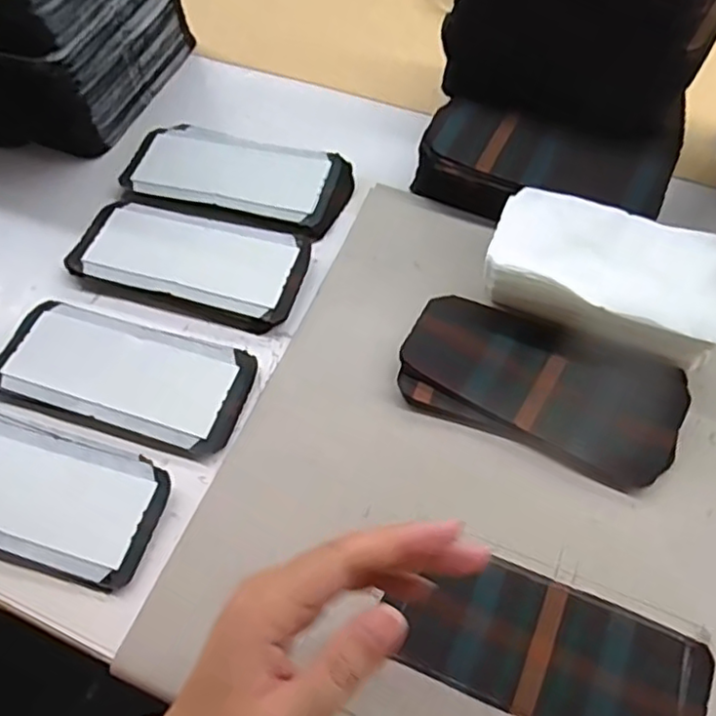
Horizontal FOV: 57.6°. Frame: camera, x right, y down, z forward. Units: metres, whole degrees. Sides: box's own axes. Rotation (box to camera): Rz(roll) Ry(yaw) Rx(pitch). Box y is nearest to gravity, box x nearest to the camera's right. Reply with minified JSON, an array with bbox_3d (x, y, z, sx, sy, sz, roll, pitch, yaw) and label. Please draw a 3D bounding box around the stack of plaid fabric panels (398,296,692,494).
[{"bbox_3d":[0.113,0.014,0.406,0.166,0.016,0.086,20,63,13],"label":"stack of plaid fabric panels"}]

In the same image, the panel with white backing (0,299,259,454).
[{"bbox_3d":[-0.154,0.007,0.423,0.167,0.016,0.073,15,62,10],"label":"panel with white backing"}]

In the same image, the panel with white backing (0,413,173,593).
[{"bbox_3d":[-0.201,0.077,0.388,0.173,0.010,0.075,15,62,10],"label":"panel with white backing"}]

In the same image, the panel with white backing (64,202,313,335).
[{"bbox_3d":[-0.121,-0.072,0.468,0.166,0.011,0.076,16,62,11],"label":"panel with white backing"}]

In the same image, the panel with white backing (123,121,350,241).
[{"bbox_3d":[-0.092,-0.146,0.511,0.173,0.010,0.087,18,63,12],"label":"panel with white backing"}]

